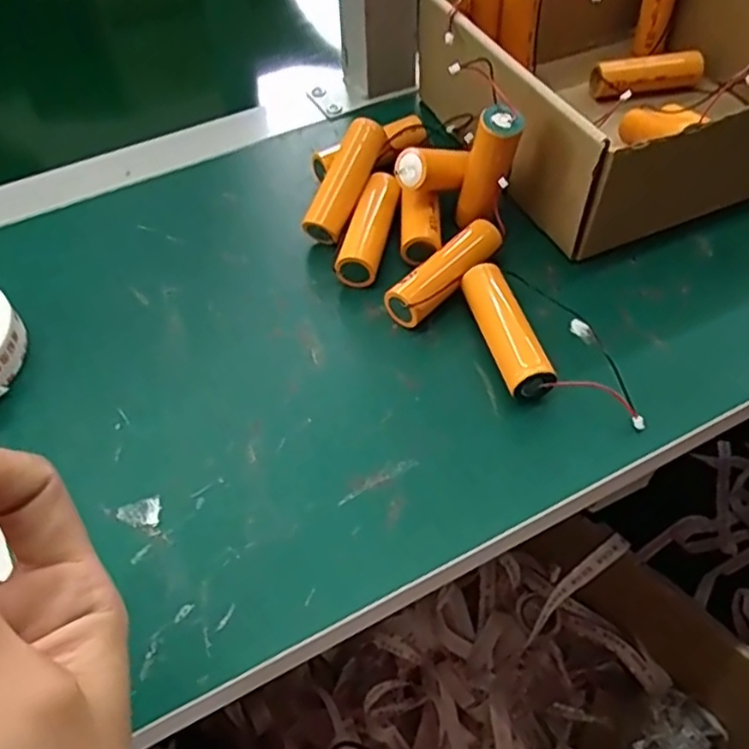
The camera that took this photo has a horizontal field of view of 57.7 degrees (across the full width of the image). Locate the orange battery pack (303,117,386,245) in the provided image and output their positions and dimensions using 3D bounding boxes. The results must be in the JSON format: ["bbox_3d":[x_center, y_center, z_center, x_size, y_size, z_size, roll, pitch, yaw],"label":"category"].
[{"bbox_3d":[-0.015,-0.110,0.381,0.021,0.017,0.076,20,75,19],"label":"orange battery pack"}]

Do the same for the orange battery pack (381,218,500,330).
[{"bbox_3d":[0.038,-0.054,0.349,0.021,0.017,0.075,36,61,25],"label":"orange battery pack"}]

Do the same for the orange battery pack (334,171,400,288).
[{"bbox_3d":[-0.002,-0.081,0.373,0.021,0.019,0.073,9,53,9],"label":"orange battery pack"}]

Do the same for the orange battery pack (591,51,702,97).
[{"bbox_3d":[0.183,-0.201,0.452,0.073,0.018,0.023,-14,53,-9],"label":"orange battery pack"}]

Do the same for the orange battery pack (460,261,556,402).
[{"bbox_3d":[0.063,-0.022,0.326,0.021,0.021,0.071,-14,53,-8],"label":"orange battery pack"}]

